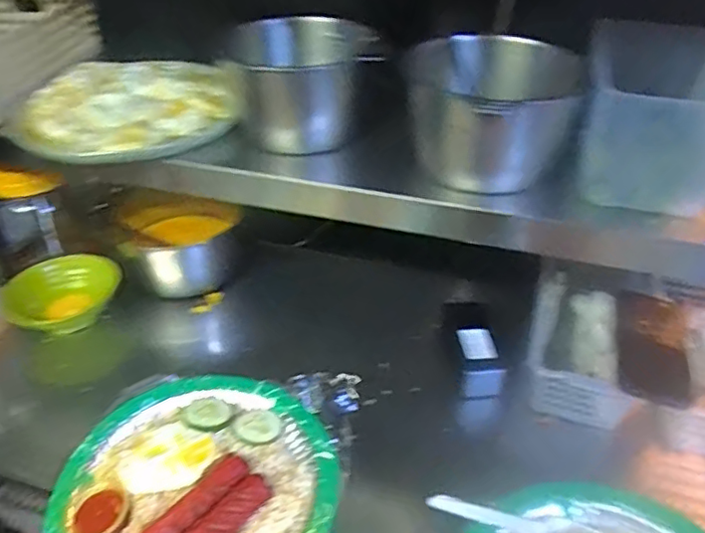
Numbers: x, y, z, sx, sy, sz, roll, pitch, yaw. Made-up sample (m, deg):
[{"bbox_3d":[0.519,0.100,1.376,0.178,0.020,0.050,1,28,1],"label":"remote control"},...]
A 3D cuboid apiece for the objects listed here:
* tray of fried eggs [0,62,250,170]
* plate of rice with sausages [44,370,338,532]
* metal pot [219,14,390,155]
[{"bbox_3d":[-0.242,-0.174,0.621,0.224,0.041,0.189,-23,43,-23],"label":"tray of fried eggs"},{"bbox_3d":[-0.140,0.201,0.525,0.240,0.026,0.245,-1,39,1],"label":"plate of rice with sausages"},{"bbox_3d":[-0.053,-0.199,0.618,0.136,0.096,0.136,-1,39,1],"label":"metal pot"}]

